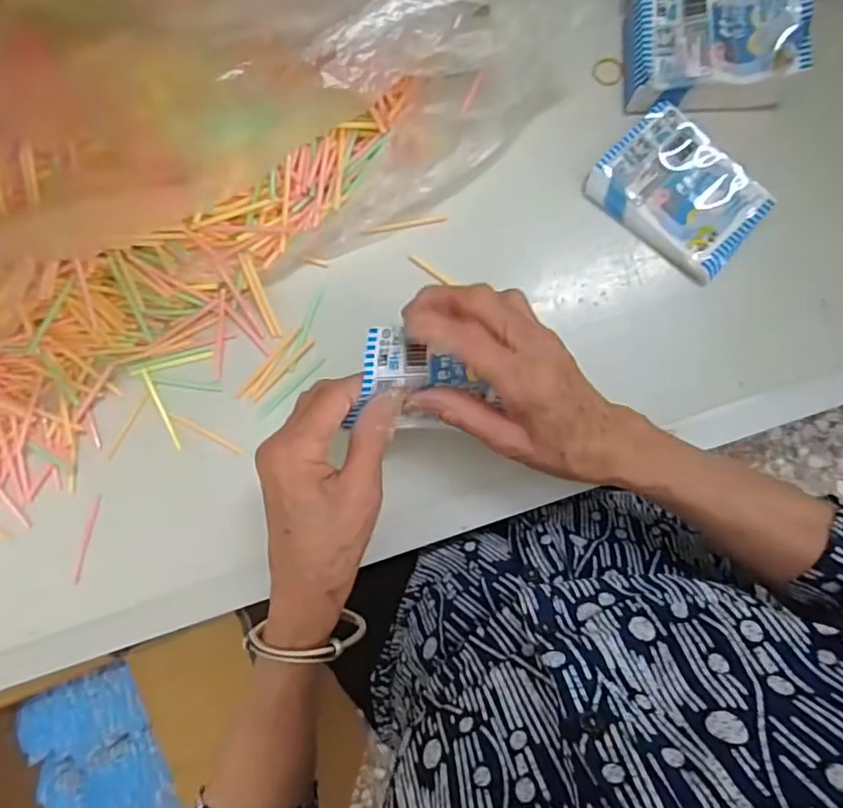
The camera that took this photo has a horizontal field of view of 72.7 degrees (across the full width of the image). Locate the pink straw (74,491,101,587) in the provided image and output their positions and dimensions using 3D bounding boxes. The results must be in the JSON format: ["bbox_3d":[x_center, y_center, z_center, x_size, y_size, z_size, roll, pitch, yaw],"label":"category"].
[{"bbox_3d":[-0.240,0.097,0.409,0.005,0.004,0.064,12,87,4],"label":"pink straw"}]

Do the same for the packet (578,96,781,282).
[{"bbox_3d":[0.176,-0.145,0.389,0.107,0.013,0.079,41,90,5],"label":"packet"}]

